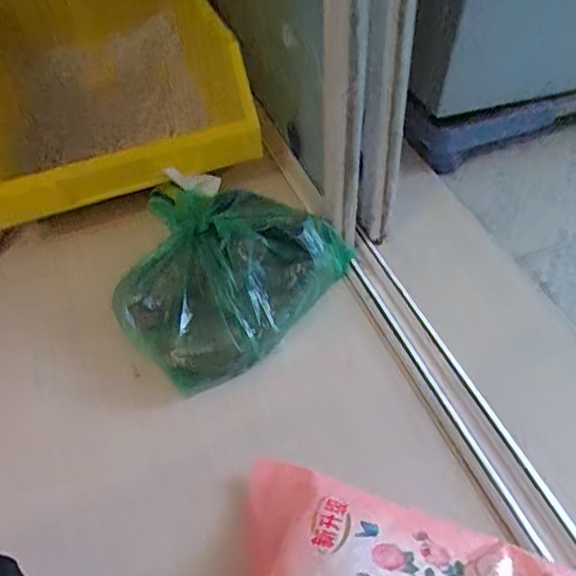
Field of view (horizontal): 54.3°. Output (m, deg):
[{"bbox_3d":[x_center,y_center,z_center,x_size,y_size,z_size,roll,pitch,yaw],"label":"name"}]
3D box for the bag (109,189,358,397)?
[{"bbox_3d":[-0.092,-0.032,0.745,0.254,0.104,0.279,34,60,26],"label":"bag"}]

